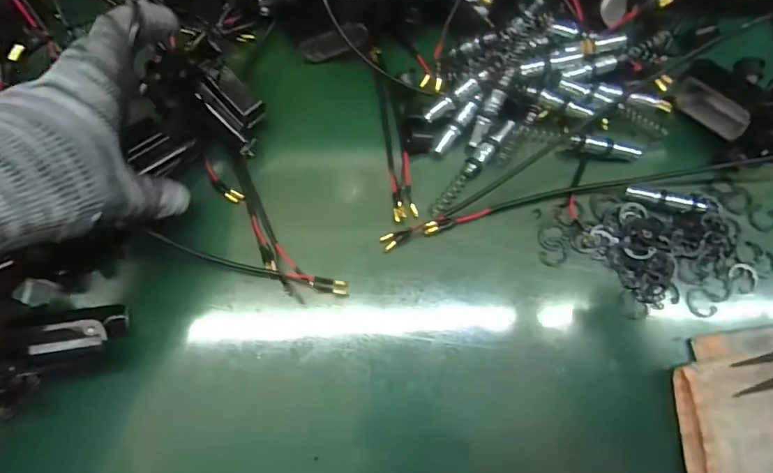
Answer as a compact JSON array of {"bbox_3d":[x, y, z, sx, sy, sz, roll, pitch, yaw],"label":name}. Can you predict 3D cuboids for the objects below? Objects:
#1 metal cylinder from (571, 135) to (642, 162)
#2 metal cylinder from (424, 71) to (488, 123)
[{"bbox_3d":[0.149,-0.060,0.329,0.047,0.009,0.011,10,74,3],"label":"metal cylinder"},{"bbox_3d":[0.047,-0.093,0.324,0.048,0.007,0.008,-34,75,17],"label":"metal cylinder"}]

